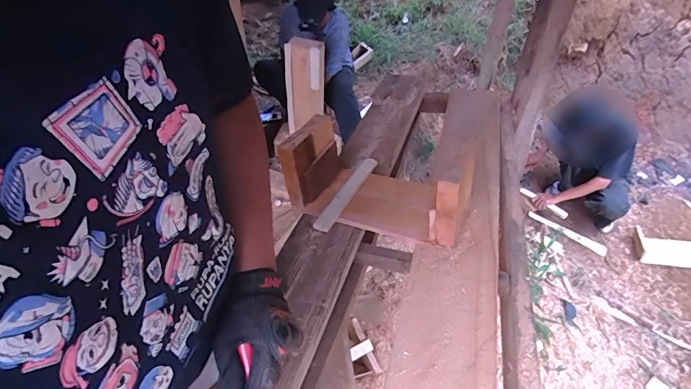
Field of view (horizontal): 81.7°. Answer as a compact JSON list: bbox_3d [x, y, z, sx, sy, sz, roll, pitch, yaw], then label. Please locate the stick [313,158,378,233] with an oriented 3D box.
[{"bbox_3d":[0.003,-0.007,0.989,0.040,0.017,0.293,16,41,21],"label":"stick"}]

